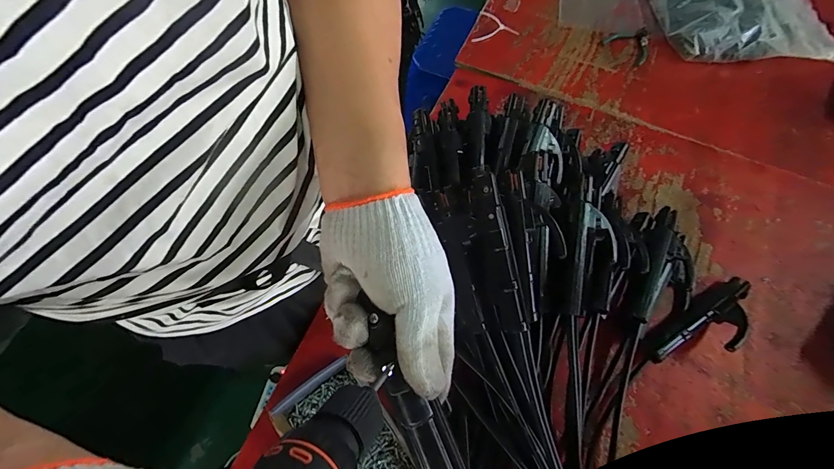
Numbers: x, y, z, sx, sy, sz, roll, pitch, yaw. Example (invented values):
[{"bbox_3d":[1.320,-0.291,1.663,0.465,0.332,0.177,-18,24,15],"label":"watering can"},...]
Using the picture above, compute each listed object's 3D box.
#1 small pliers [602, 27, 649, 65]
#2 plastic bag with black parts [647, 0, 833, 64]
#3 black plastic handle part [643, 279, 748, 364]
[{"bbox_3d":[0.482,-0.428,0.807,0.114,0.014,0.100,-40,72,-14],"label":"small pliers"},{"bbox_3d":[0.729,-0.505,0.816,0.372,0.067,0.285,-1,68,-1],"label":"plastic bag with black parts"},{"bbox_3d":[0.427,0.134,0.537,0.203,0.040,0.071,-29,71,-11],"label":"black plastic handle part"}]

